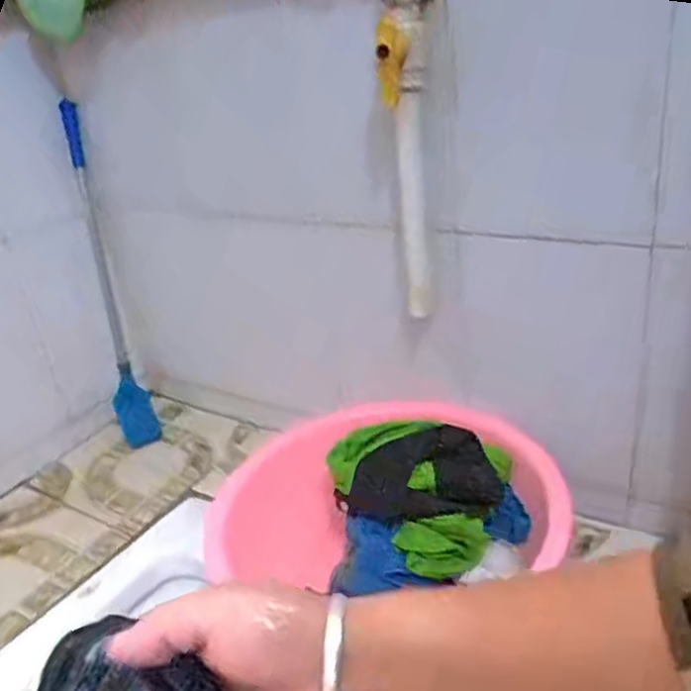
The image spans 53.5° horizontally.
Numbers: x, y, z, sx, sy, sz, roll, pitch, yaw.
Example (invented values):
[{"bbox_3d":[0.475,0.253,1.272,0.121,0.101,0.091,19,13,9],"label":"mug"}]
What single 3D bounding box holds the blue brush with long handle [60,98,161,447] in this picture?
[{"bbox_3d":[-0.372,-0.091,1.058,0.063,0.509,0.099,-14,26,-16],"label":"blue brush with long handle"}]

